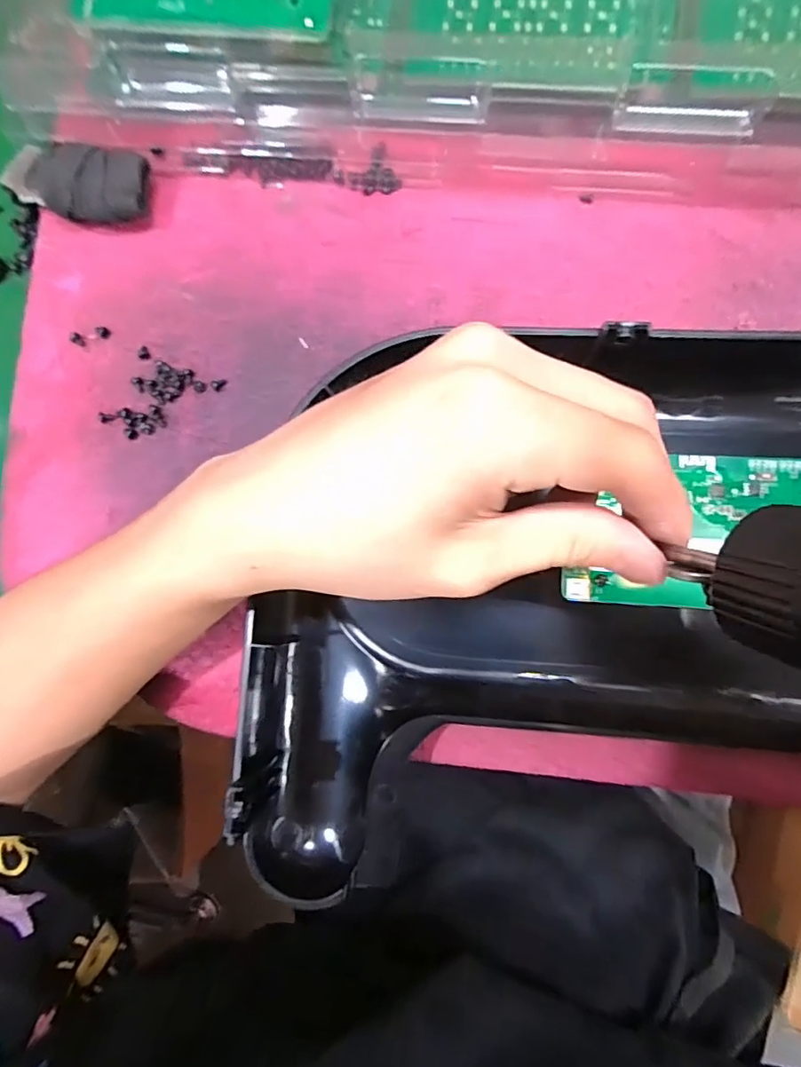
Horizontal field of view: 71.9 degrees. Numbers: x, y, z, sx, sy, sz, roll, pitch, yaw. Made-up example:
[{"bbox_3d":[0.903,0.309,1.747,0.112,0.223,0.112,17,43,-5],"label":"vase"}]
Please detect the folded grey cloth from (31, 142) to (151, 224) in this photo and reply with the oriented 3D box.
[{"bbox_3d":[-0.137,-0.154,0.249,0.051,0.023,0.027,6,88,5],"label":"folded grey cloth"}]

